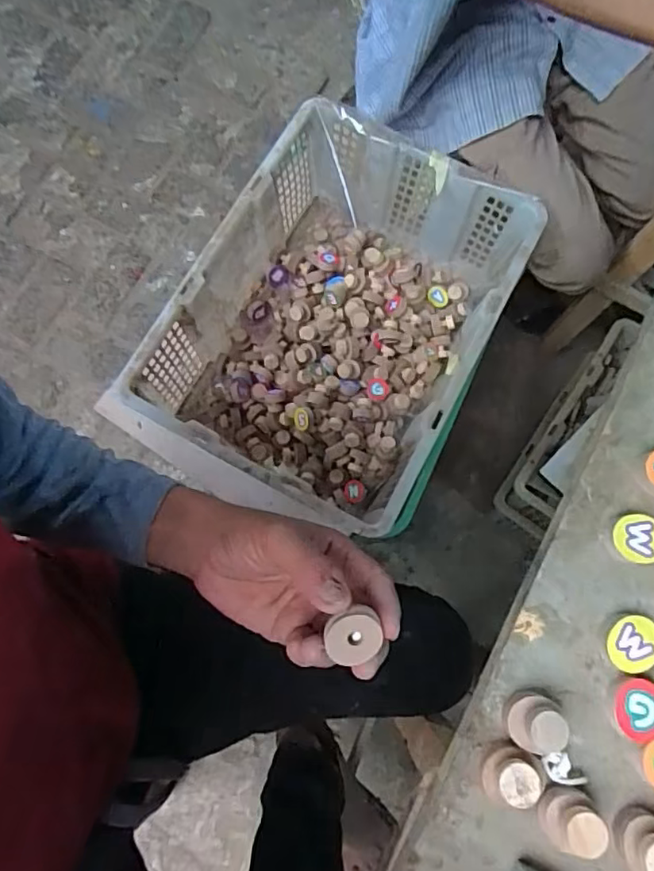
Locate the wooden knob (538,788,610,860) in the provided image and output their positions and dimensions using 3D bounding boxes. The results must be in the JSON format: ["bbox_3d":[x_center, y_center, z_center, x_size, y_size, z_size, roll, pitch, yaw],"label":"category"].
[{"bbox_3d":[0.118,0.190,0.279,0.025,0.030,0.024,0,77,-1],"label":"wooden knob"}]

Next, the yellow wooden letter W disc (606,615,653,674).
[{"bbox_3d":[0.165,0.113,0.309,0.027,0.011,0.030,12,77,2],"label":"yellow wooden letter W disc"}]

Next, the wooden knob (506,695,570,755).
[{"bbox_3d":[0.105,0.148,0.292,0.025,0.028,0.024,-10,78,-3],"label":"wooden knob"}]

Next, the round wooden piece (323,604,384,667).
[{"bbox_3d":[0.016,0.106,0.300,0.025,0.012,0.027,-14,93,5],"label":"round wooden piece"}]

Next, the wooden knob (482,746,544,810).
[{"bbox_3d":[0.092,0.171,0.287,0.024,0.029,0.021,-7,78,-3],"label":"wooden knob"}]

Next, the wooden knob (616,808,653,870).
[{"bbox_3d":[0.159,0.203,0.279,0.022,0.027,0.027,41,80,8],"label":"wooden knob"}]

